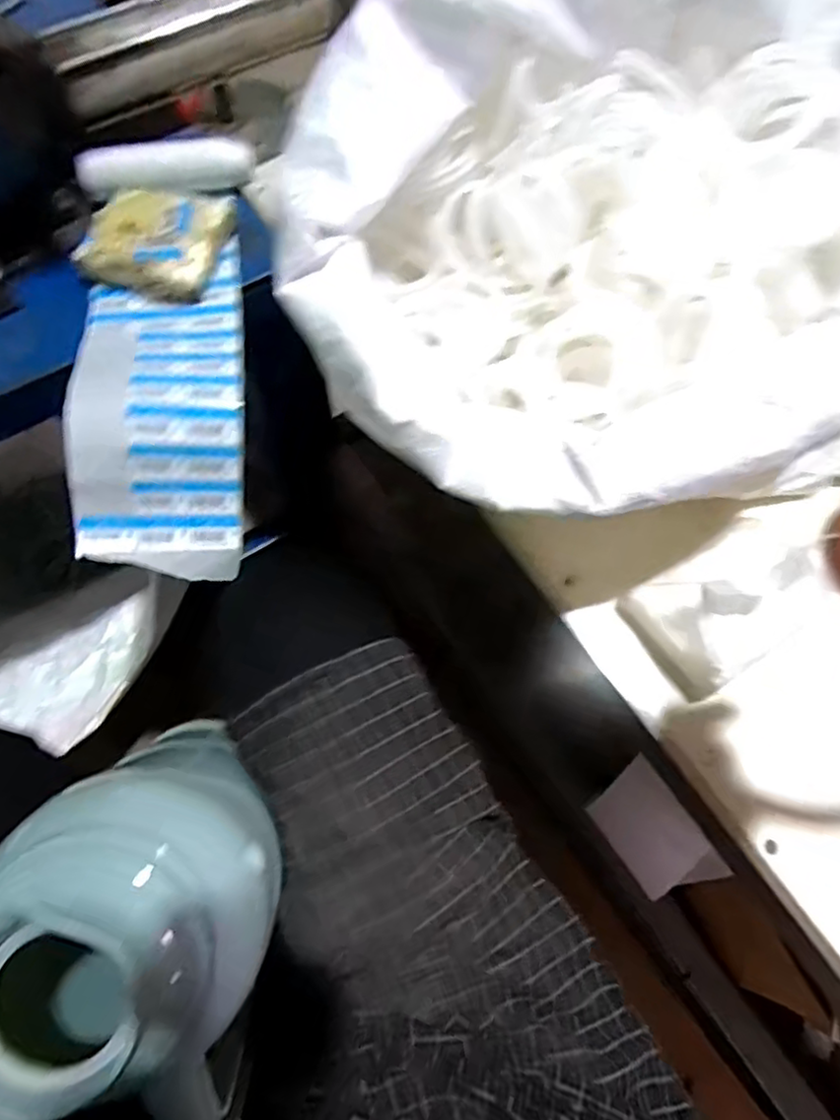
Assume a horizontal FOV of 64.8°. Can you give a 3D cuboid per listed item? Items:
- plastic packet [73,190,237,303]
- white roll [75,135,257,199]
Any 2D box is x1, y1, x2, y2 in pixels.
[{"bbox_3d":[-0.206,-0.256,0.519,0.096,0.020,0.100,11,69,3],"label":"plastic packet"},{"bbox_3d":[-0.209,-0.330,0.556,0.144,0.028,0.035,-20,70,-22],"label":"white roll"}]

